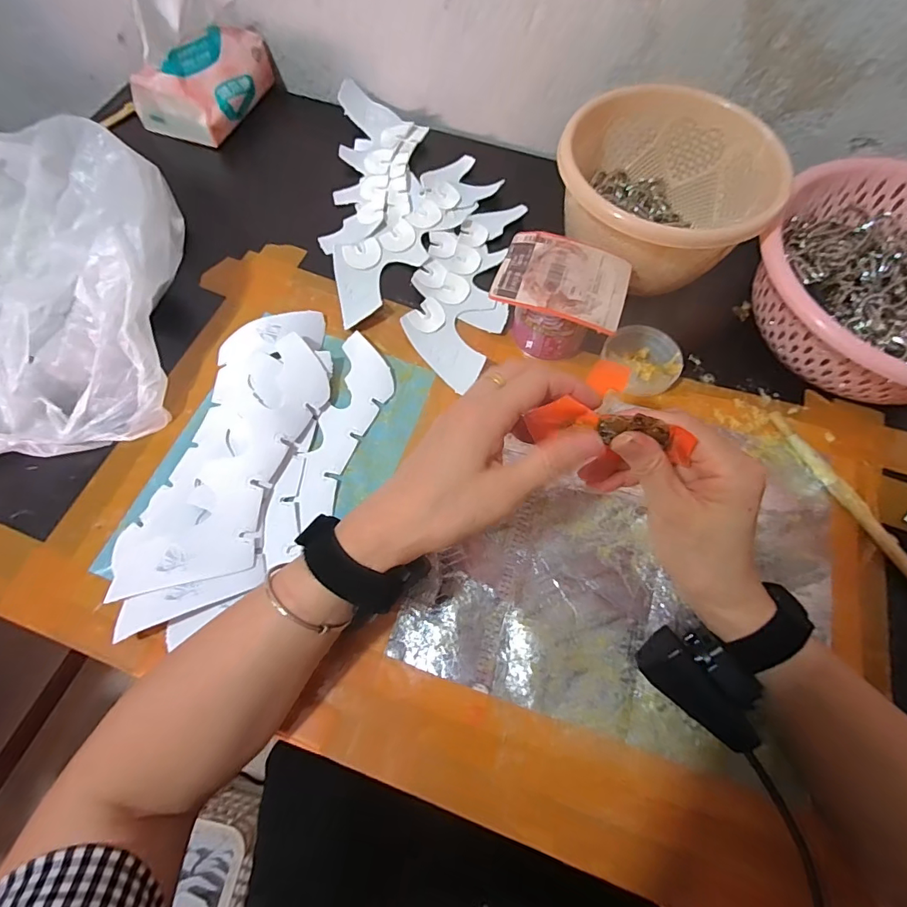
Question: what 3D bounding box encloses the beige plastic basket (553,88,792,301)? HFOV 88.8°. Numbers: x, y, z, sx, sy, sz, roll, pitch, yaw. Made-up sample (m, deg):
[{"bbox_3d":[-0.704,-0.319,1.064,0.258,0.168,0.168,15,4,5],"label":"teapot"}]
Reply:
[{"bbox_3d":[0.177,-0.218,0.402,0.167,0.089,0.155,40,73,14],"label":"beige plastic basket"}]

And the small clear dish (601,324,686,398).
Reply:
[{"bbox_3d":[0.163,-0.082,0.397,0.056,0.017,0.061,0,68,-1],"label":"small clear dish"}]

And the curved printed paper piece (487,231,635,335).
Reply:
[{"bbox_3d":[0.085,-0.135,0.354,0.096,0.006,0.075,19,68,7],"label":"curved printed paper piece"}]

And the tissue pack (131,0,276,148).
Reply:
[{"bbox_3d":[-0.273,-0.414,0.495,0.098,0.121,0.136,21,69,7],"label":"tissue pack"}]

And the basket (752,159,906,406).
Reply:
[{"bbox_3d":[0.356,-0.134,0.387,0.207,0.087,0.198,0,68,-1],"label":"basket"}]

